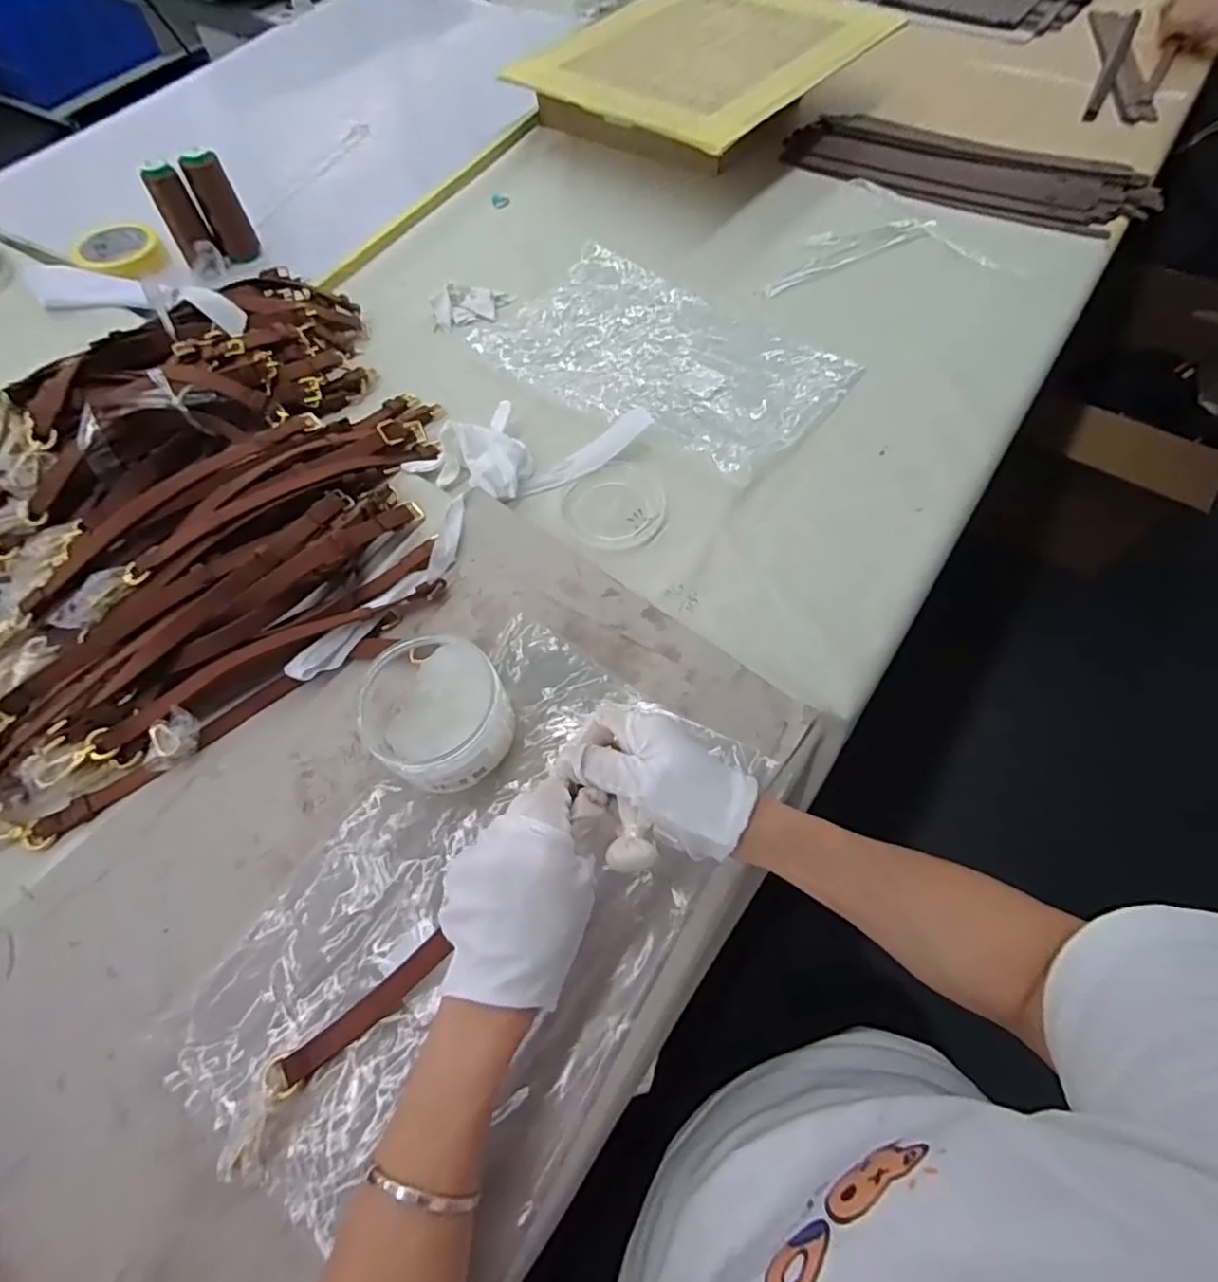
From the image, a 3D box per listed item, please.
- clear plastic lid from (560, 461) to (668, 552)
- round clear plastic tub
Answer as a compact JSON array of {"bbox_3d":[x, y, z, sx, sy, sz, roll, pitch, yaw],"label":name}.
[{"bbox_3d":[0.005,-0.127,0.582,0.094,0.014,0.098,-1,62,2],"label":"clear plastic lid"},{"bbox_3d":[-0.129,0.045,0.447,0.124,0.052,0.102,28,67,16],"label":"round clear plastic tub"}]

